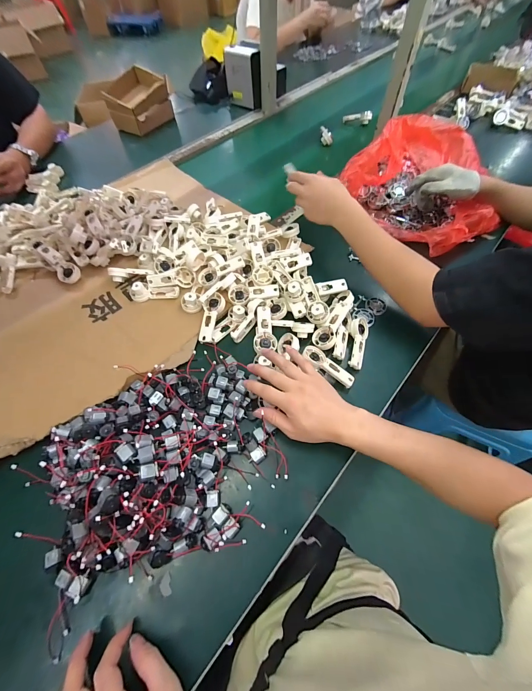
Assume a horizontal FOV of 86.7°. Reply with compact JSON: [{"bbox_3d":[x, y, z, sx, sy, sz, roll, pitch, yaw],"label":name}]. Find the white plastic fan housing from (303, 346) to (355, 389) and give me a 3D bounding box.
[{"bbox_3d":[0.107,0.030,0.469,0.092,0.018,0.035,32,66,18],"label":"white plastic fan housing"}]

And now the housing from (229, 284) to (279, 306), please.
[{"bbox_3d":[-0.022,-0.099,0.531,0.094,0.015,0.043,-3,60,0],"label":"housing"}]

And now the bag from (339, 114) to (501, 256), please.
[{"bbox_3d":[0.371,-0.372,0.644,0.253,0.117,0.314,-35,65,-17],"label":"bag"}]

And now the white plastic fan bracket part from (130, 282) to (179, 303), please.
[{"bbox_3d":[-0.216,-0.107,0.543,0.093,0.024,0.031,-6,60,-2],"label":"white plastic fan bracket part"}]

